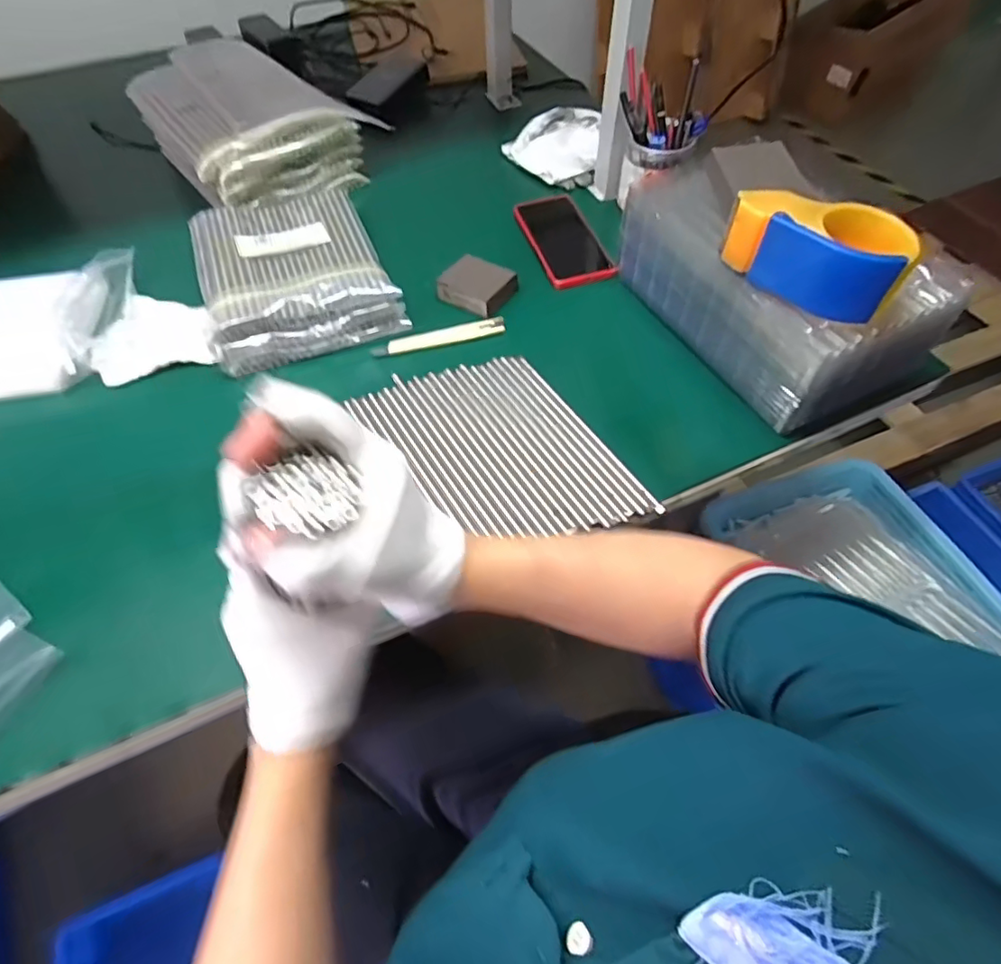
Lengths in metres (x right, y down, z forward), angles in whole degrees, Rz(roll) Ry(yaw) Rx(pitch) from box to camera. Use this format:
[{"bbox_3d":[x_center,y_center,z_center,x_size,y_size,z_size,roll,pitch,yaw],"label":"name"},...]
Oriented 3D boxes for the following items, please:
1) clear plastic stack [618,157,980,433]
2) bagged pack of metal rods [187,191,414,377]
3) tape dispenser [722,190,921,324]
[{"bbox_3d":[0.260,-0.199,0.572,0.160,0.112,0.292,-28,61,-18],"label":"clear plastic stack"},{"bbox_3d":[-0.232,-0.238,0.643,0.187,0.048,0.226,-19,58,-13],"label":"bagged pack of metal rods"},{"bbox_3d":[0.263,-0.196,0.481,0.135,0.071,0.072,33,62,20],"label":"tape dispenser"}]

